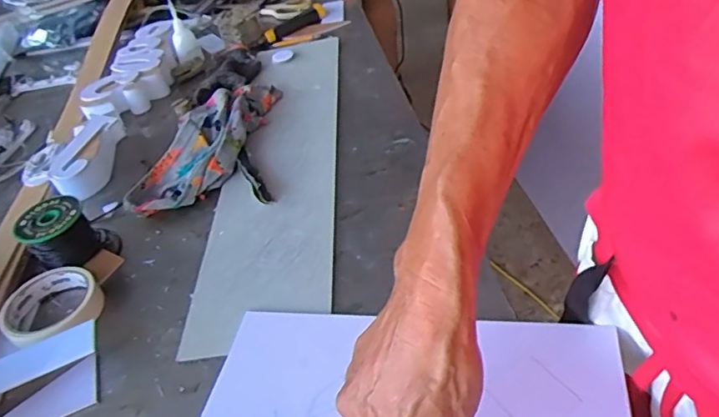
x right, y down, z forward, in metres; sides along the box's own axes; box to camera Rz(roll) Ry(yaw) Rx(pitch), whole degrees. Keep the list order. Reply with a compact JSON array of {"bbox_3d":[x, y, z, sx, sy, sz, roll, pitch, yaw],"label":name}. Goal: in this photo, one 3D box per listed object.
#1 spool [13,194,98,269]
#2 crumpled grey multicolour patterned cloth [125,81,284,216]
[{"bbox_3d":[-0.317,0.027,0.603,0.064,0.056,0.060,-7,41,6],"label":"spool"},{"bbox_3d":[-0.192,-0.092,0.724,0.101,0.036,0.256,3,43,16],"label":"crumpled grey multicolour patterned cloth"}]

